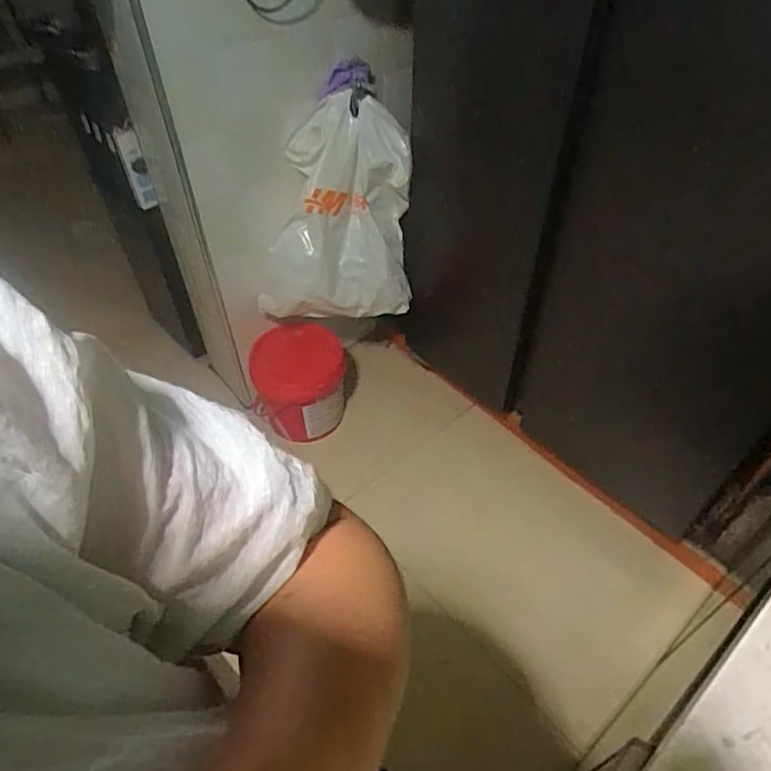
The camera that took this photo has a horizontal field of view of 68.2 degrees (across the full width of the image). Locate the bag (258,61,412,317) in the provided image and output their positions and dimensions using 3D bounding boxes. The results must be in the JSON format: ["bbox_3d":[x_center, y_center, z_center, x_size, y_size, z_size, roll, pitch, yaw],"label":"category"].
[{"bbox_3d":[-0.115,-0.422,1.398,0.343,0.497,0.297,9,48,11],"label":"bag"}]

